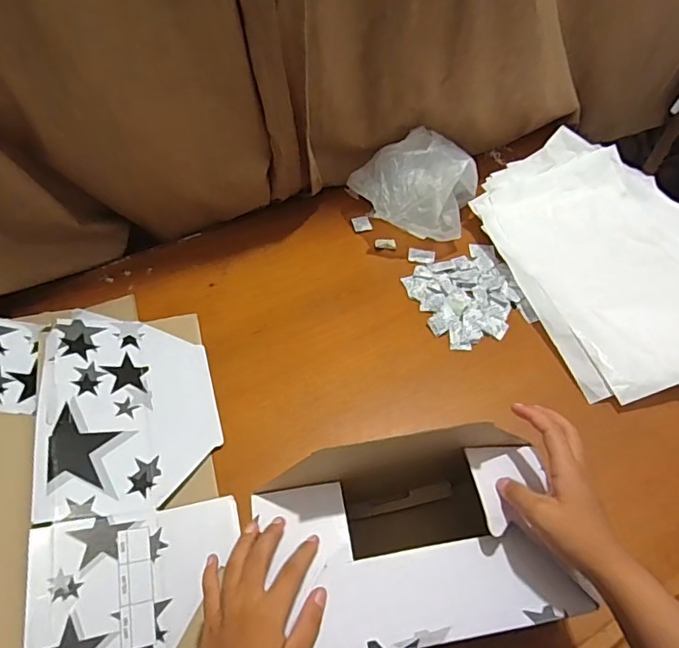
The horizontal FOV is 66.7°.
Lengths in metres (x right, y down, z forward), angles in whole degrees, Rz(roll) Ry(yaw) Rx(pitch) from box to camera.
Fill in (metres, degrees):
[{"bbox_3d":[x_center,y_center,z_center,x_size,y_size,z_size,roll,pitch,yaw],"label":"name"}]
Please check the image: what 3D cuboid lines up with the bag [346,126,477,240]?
[{"bbox_3d":[0.119,-0.229,0.843,0.196,0.123,0.190,15,54,14],"label":"bag"}]

